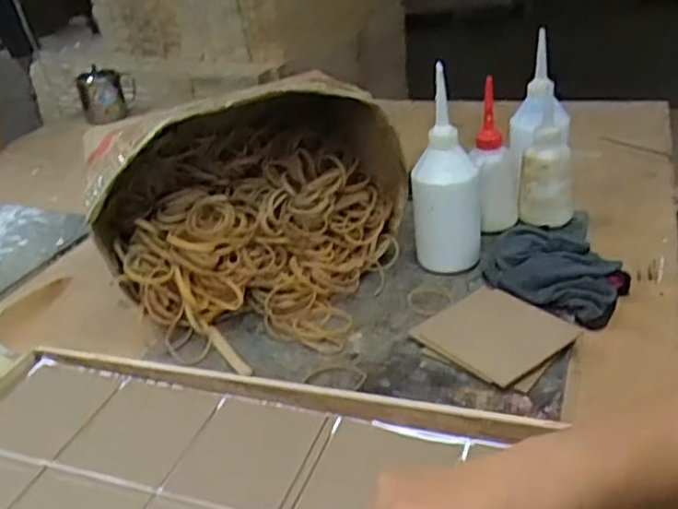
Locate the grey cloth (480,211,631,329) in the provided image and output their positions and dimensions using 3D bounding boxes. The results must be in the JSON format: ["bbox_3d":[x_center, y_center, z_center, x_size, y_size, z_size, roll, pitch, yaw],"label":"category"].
[{"bbox_3d":[0.214,0.010,0.696,0.149,0.055,0.106,17,39,35],"label":"grey cloth"}]

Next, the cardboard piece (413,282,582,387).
[{"bbox_3d":[0.146,0.072,0.628,0.106,0.012,0.118,-31,38,-33],"label":"cardboard piece"}]

